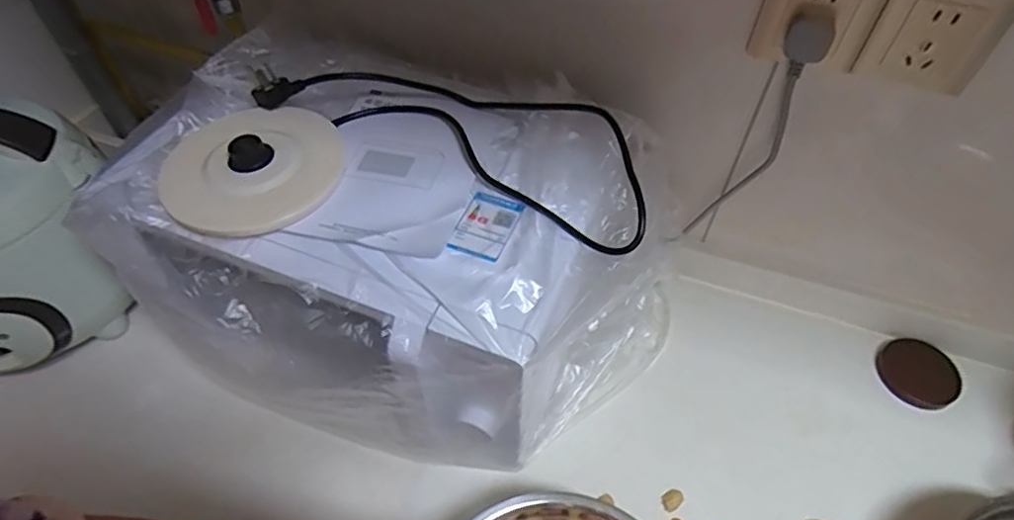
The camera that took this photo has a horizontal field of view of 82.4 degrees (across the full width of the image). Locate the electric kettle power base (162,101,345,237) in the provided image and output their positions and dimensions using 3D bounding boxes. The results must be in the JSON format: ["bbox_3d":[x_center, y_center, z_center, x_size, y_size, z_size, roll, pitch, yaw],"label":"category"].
[{"bbox_3d":[-0.216,-0.086,0.493,0.143,0.029,0.141,-16,53,-12],"label":"electric kettle power base"}]

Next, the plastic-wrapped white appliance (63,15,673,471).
[{"bbox_3d":[-0.096,0.017,0.572,0.460,0.278,0.307,17,53,13],"label":"plastic-wrapped white appliance"}]

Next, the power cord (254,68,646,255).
[{"bbox_3d":[-0.043,-0.123,0.520,0.358,0.040,0.112,22,55,17],"label":"power cord"}]

